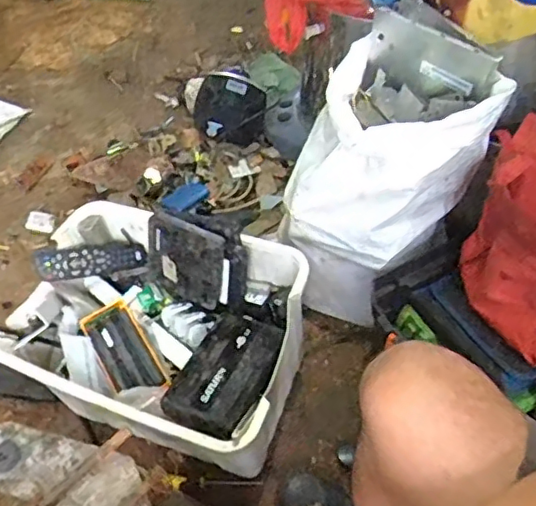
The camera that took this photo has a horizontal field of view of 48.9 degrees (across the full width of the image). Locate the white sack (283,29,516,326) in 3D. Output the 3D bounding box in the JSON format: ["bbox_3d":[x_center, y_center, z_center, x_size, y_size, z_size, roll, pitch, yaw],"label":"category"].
[{"bbox_3d":[0.197,-0.100,1.022,0.285,0.437,0.257,22,57,21],"label":"white sack"}]

